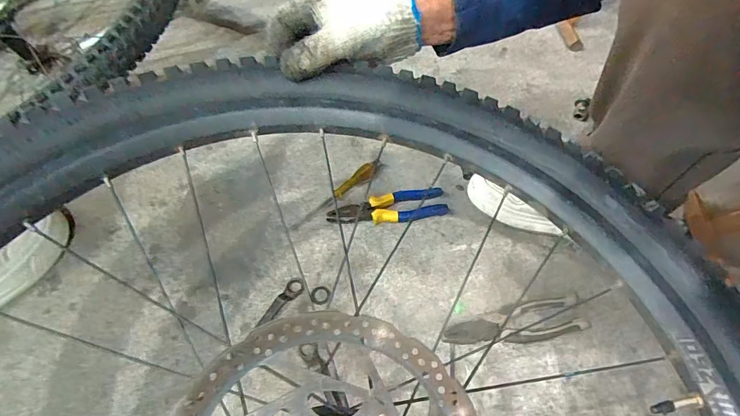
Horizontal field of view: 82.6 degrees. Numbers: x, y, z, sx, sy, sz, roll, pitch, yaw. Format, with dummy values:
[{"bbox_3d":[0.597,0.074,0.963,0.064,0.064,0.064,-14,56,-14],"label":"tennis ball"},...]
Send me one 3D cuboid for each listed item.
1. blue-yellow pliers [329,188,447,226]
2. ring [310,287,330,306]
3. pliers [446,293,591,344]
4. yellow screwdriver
[{"bbox_3d":[0.029,-0.001,0.690,0.191,0.013,0.052,-7,54,-3],"label":"blue-yellow pliers"},{"bbox_3d":[-0.071,0.125,0.605,0.028,0.004,0.028,-1,54,1],"label":"ring"},{"bbox_3d":[0.194,0.155,0.567,0.194,0.019,0.054,-10,55,-5],"label":"pliers"},{"bbox_3d":[-0.061,-0.020,0.712,0.180,0.017,0.025,-38,62,-23],"label":"yellow screwdriver"}]

